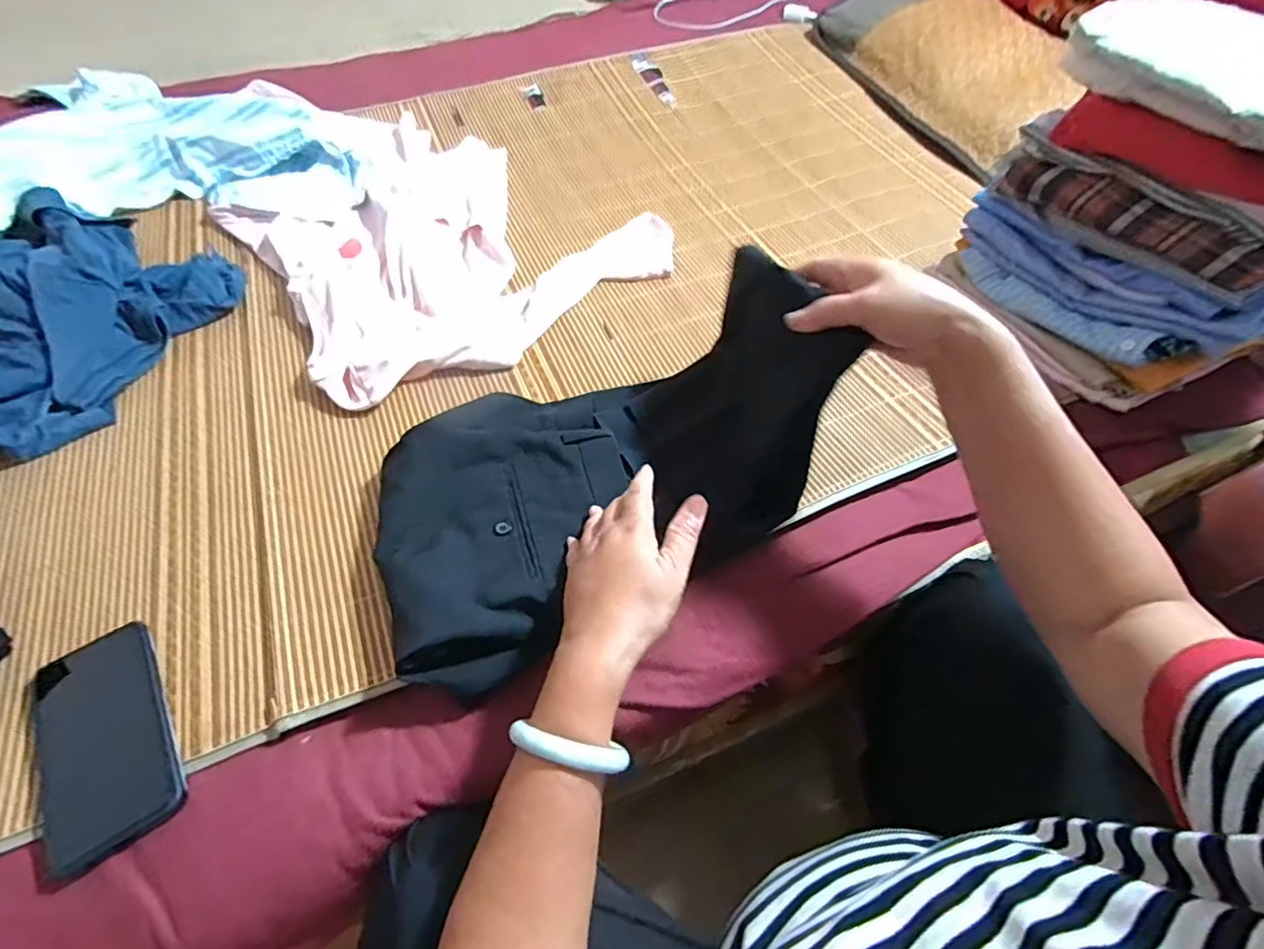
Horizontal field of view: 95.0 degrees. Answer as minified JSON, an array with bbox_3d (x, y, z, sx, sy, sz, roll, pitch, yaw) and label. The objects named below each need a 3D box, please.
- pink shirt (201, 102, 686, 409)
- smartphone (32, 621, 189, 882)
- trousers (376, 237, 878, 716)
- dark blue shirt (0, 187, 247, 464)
[{"bbox_3d":[-0.287,-0.342,0.783,0.460,0.034,0.560,-38,65,-24],"label":"pink shirt"},{"bbox_3d":[-0.377,0.185,0.408,0.081,0.016,0.162,-31,61,-20],"label":"smartphone"},{"bbox_3d":[-0.007,-0.023,0.526,0.452,0.107,0.236,-30,61,-14],"label":"trousers"},{"bbox_3d":[-0.642,-0.166,0.625,0.273,0.065,0.350,16,57,10],"label":"dark blue shirt"}]

